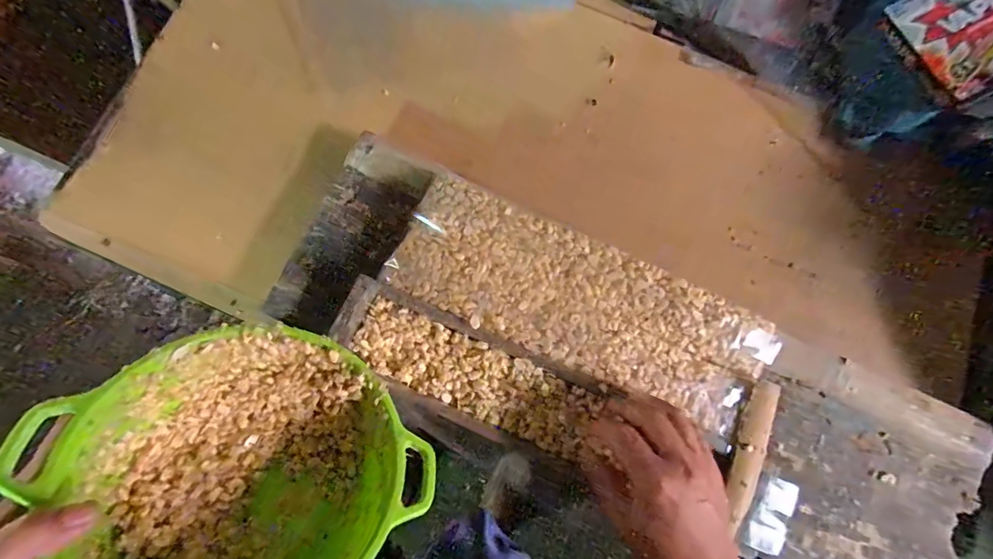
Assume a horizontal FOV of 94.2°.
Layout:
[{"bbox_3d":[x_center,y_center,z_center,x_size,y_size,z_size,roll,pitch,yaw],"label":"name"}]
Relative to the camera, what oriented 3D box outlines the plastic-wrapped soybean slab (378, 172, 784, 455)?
[{"bbox_3d":[0.081,0.023,0.444,0.360,0.019,0.128,26,80,3],"label":"plastic-wrapped soybean slab"}]

